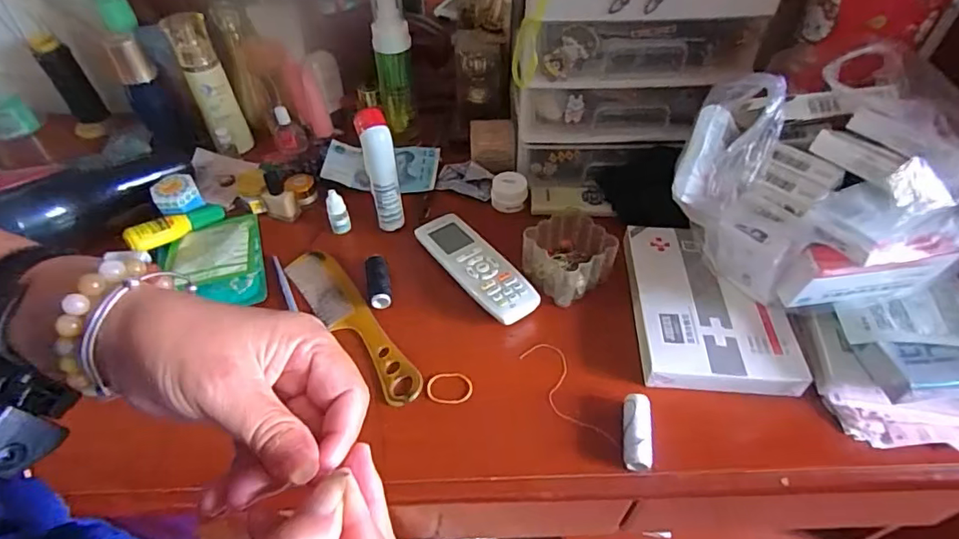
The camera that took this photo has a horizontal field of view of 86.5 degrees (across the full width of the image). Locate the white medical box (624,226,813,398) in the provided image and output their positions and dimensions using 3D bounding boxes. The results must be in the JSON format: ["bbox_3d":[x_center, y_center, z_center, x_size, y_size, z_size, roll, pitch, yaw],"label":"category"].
[{"bbox_3d":[0.211,0.029,0.477,0.128,0.025,0.174,4,51,6],"label":"white medical box"}]

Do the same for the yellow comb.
[{"bbox_3d":[-0.122,0.049,0.488,0.045,0.012,0.209,-33,57,-22],"label":"yellow comb"}]

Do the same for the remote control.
[{"bbox_3d":[-0.006,-0.005,0.514,0.050,0.027,0.156,-28,55,-19],"label":"remote control"}]

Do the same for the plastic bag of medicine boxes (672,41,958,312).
[{"bbox_3d":[0.266,-0.051,0.404,0.204,0.169,0.125,28,55,24],"label":"plastic bag of medicine boxes"}]

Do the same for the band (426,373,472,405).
[{"bbox_3d":[-0.026,0.101,0.436,0.039,0.004,0.029,-7,51,-3],"label":"band"}]

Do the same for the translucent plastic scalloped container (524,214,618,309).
[{"bbox_3d":[0.091,-0.021,0.506,0.084,0.048,0.078,-31,54,-23],"label":"translucent plastic scalloped container"}]

